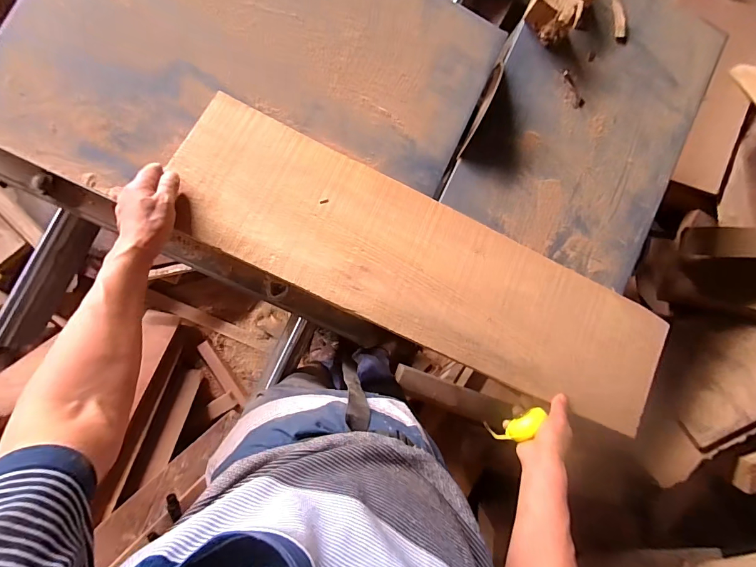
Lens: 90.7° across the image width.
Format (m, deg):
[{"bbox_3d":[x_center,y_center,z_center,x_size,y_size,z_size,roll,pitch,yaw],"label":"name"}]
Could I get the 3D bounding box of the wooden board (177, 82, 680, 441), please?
[{"bbox_3d":[0.092,-0.015,0.616,0.856,0.037,0.230,26,85,-7],"label":"wooden board"}]

